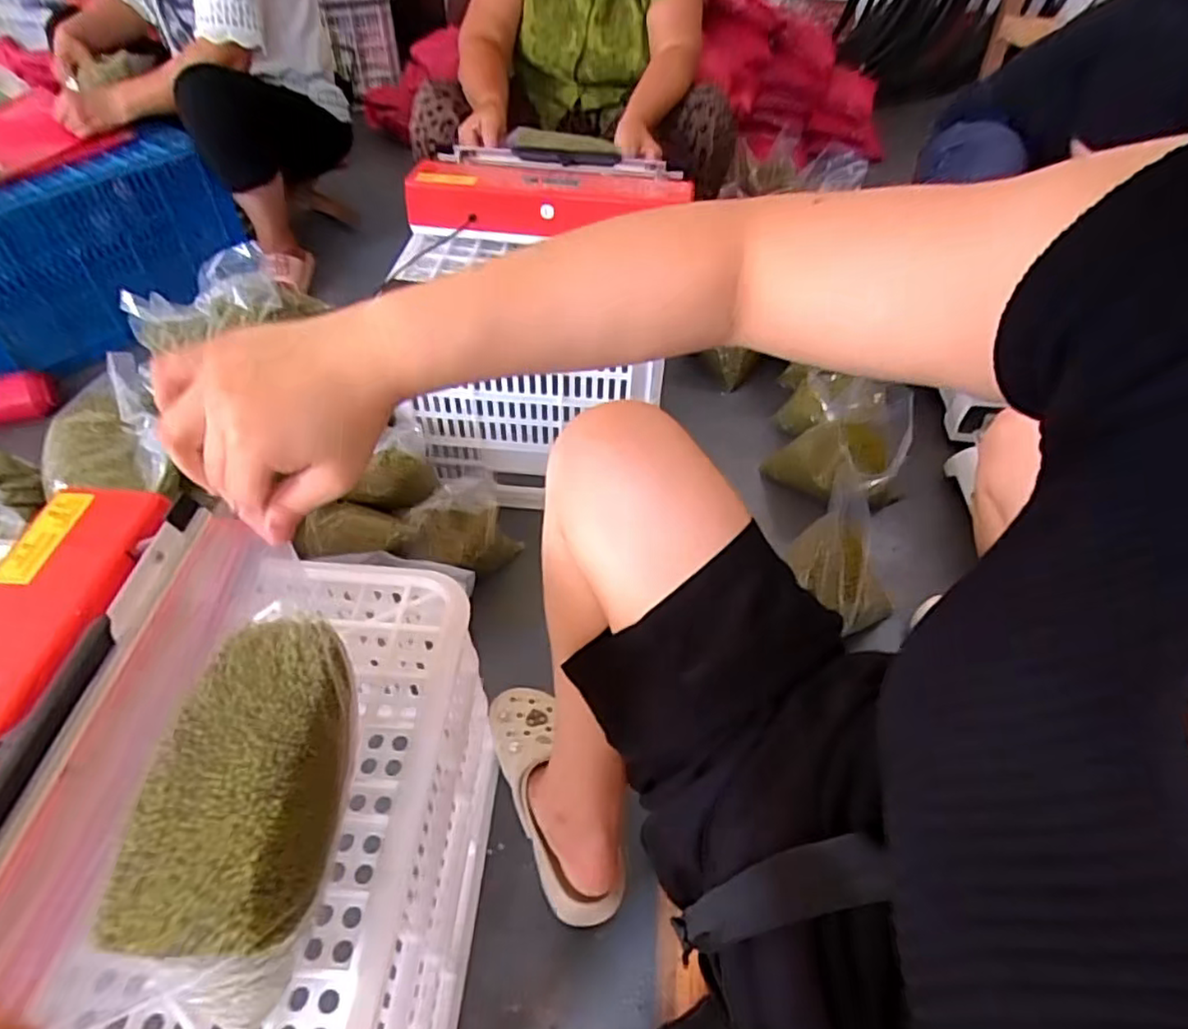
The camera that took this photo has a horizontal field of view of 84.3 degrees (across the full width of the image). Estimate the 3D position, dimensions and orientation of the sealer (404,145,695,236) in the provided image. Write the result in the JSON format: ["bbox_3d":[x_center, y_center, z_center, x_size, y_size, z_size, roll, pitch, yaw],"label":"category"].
[{"bbox_3d":[-0.072,-0.513,1.048,0.424,0.084,0.137,4,48,1],"label":"sealer"}]

